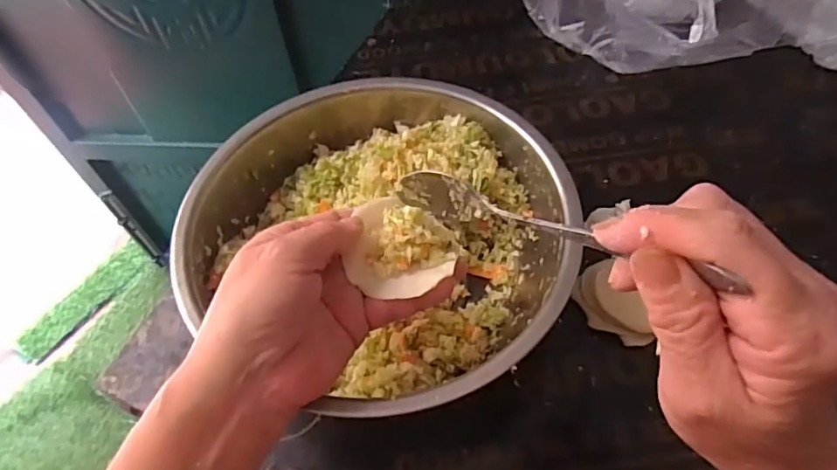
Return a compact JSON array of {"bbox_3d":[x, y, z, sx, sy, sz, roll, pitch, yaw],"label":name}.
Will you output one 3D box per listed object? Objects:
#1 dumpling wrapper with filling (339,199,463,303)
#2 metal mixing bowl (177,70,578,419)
[{"bbox_3d":[-0.011,0.006,0.300,0.059,0.023,0.052,18,60,15],"label":"dumpling wrapper with filling"},{"bbox_3d":[-0.020,0.002,0.381,0.249,0.090,0.229,-2,57,3],"label":"metal mixing bowl"}]

